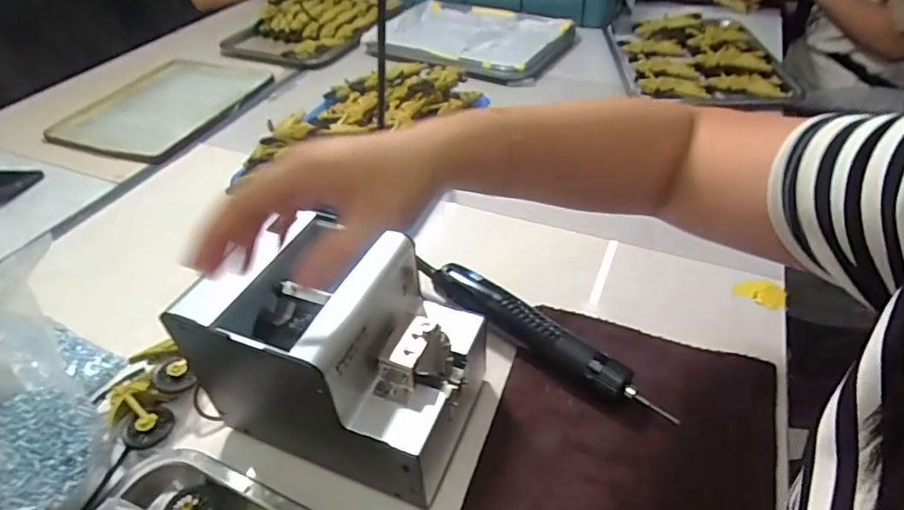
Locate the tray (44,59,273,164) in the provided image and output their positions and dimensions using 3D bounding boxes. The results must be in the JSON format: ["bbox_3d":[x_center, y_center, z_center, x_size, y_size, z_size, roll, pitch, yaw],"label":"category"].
[{"bbox_3d":[-0.484,-0.274,0.898,0.295,0.021,0.345,11,44,17],"label":"tray"}]

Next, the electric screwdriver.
[{"bbox_3d":[0.074,0.069,0.453,0.229,0.030,0.028,29,52,32],"label":"electric screwdriver"}]

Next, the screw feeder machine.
[{"bbox_3d":[-0.078,0.068,0.390,0.174,0.140,0.123,13,45,19],"label":"screw feeder machine"}]

